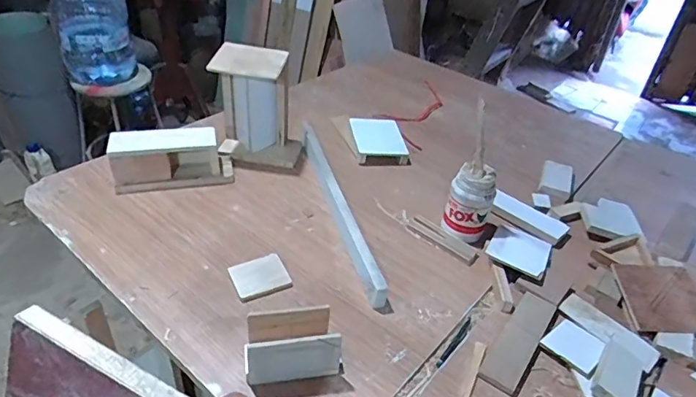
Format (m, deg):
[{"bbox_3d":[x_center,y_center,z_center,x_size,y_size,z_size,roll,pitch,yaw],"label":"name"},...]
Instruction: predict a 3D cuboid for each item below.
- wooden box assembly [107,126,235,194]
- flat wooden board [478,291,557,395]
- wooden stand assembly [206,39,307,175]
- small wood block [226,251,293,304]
[{"bbox_3d":[-0.342,-0.080,0.963,0.220,0.092,0.090,-5,39,-13],"label":"wooden box assembly"},{"bbox_3d":[0.253,0.205,0.727,0.052,0.014,0.189,27,43,25],"label":"flat wooden board"},{"bbox_3d":[-0.178,-0.185,1.012,0.181,0.221,0.117,6,38,0],"label":"wooden stand assembly"},{"bbox_3d":[-0.139,0.122,0.782,0.084,0.007,0.076,-14,42,-24],"label":"small wood block"}]

